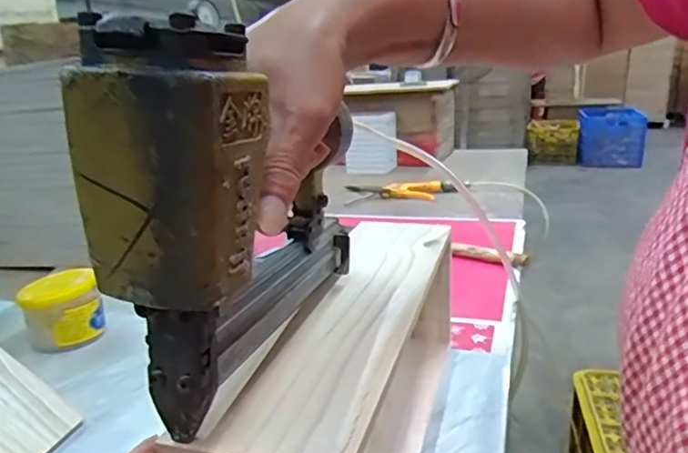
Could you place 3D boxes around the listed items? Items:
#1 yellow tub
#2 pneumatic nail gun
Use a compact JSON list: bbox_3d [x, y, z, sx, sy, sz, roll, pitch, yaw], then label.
[{"bbox_3d":[-0.302,0.088,0.618,0.077,0.072,0.073,-14,20,-33],"label":"yellow tub"},{"bbox_3d":[-0.041,-0.020,0.297,0.056,0.152,0.204,2,17,15],"label":"pneumatic nail gun"}]

